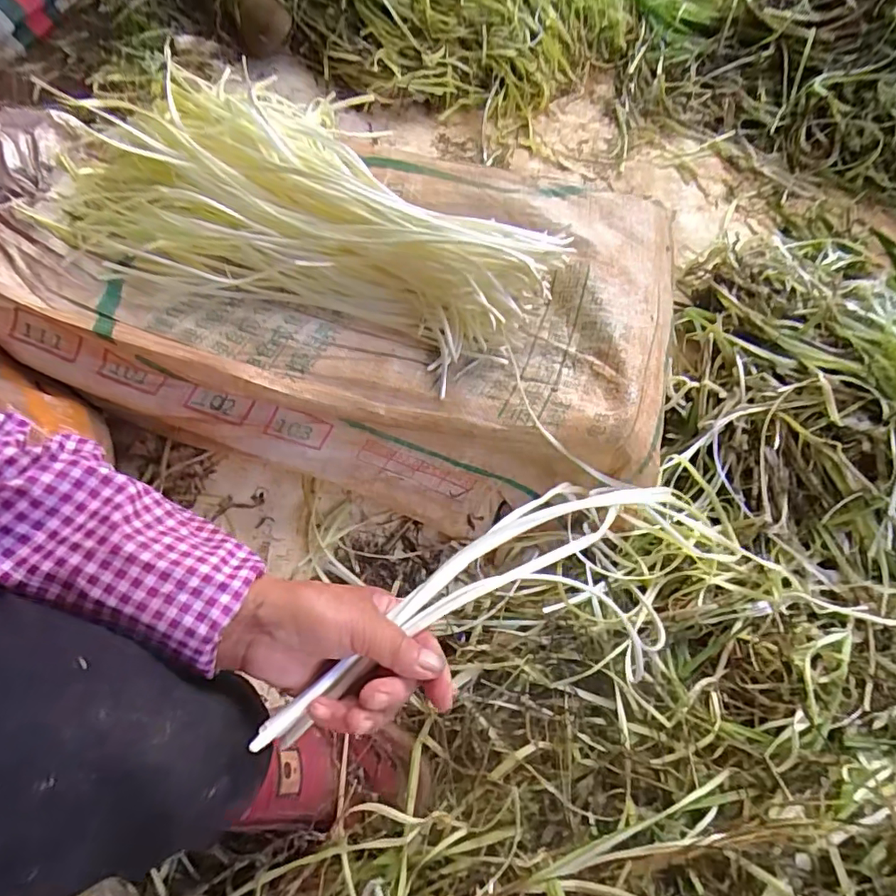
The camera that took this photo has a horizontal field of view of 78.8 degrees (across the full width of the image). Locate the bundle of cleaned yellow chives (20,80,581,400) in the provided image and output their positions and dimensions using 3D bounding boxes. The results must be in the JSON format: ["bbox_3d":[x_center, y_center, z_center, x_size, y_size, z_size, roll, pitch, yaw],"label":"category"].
[{"bbox_3d":[-0.143,-0.222,0.529,0.487,0.085,0.228,23,65,11],"label":"bundle of cleaned yellow chives"}]

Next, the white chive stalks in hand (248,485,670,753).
[{"bbox_3d":[0.017,0.085,0.345,0.290,0.032,0.044,-29,67,-18],"label":"white chive stalks in hand"}]

